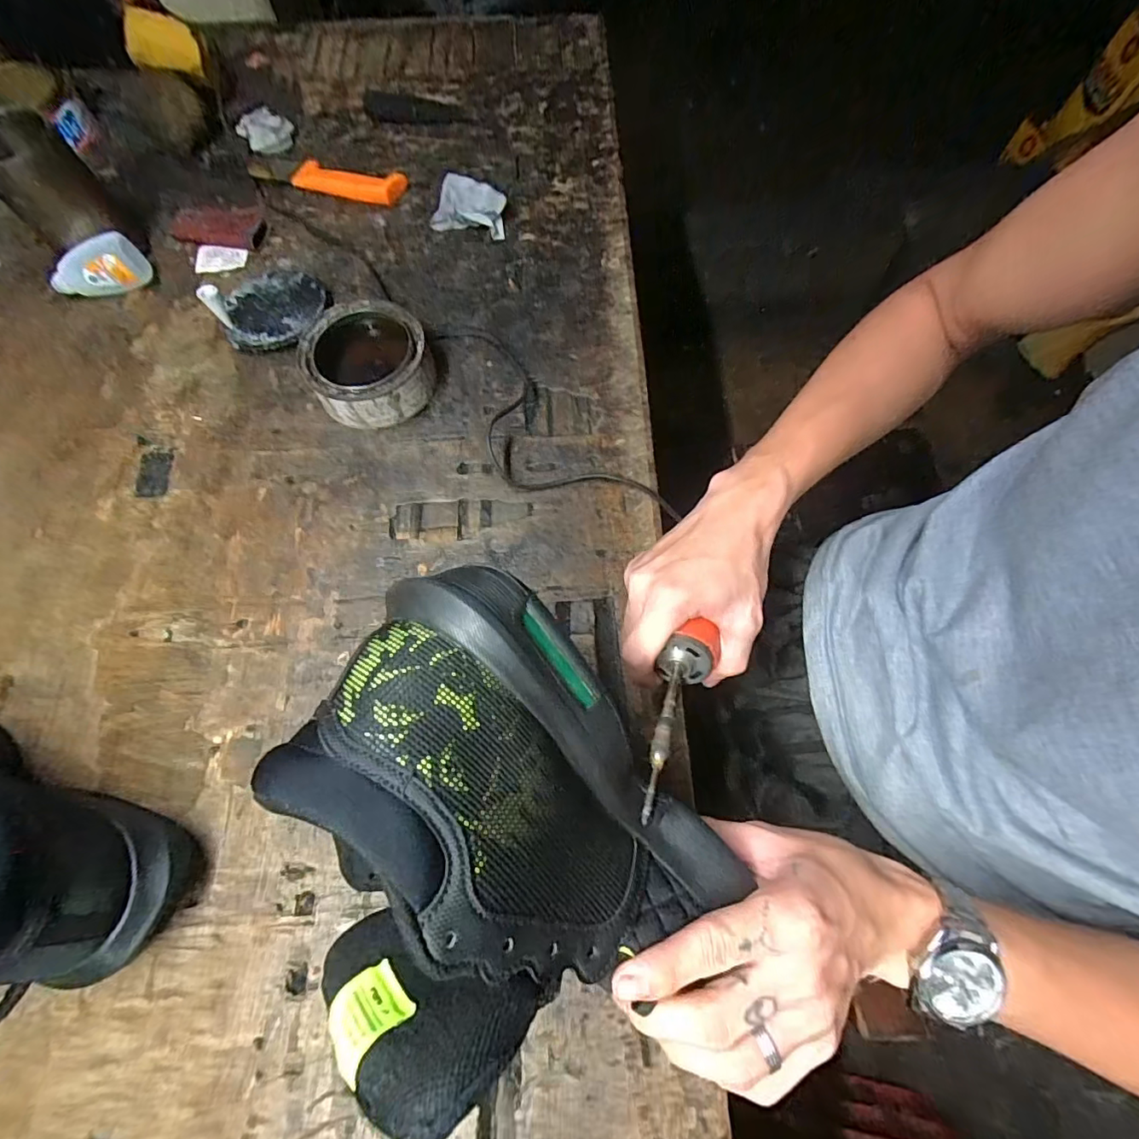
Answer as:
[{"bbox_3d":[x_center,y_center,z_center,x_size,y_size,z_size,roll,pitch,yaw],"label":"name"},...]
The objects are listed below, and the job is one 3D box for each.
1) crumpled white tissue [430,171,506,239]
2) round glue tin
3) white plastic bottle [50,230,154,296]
[{"bbox_3d":[-0.102,-0.371,0.526,0.076,0.031,0.043,14,70,5],"label":"crumpled white tissue"},{"bbox_3d":[-0.174,-0.178,0.448,0.102,0.046,0.099,0,70,0],"label":"round glue tin"},{"bbox_3d":[-0.447,-0.284,0.488,0.083,0.050,0.024,-17,70,-6],"label":"white plastic bottle"}]

